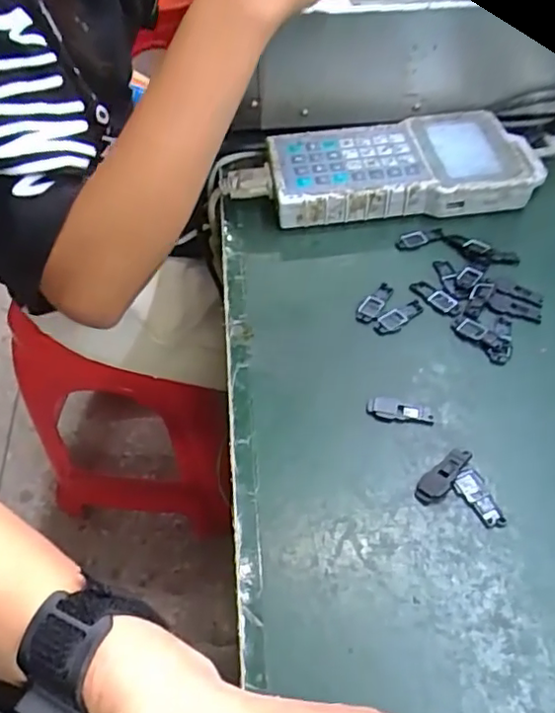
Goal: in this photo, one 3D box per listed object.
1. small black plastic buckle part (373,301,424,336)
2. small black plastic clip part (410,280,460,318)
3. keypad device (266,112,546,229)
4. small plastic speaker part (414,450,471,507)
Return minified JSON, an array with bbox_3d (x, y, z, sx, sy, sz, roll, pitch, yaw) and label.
[{"bbox_3d":[0.086,-0.028,0.433,0.041,0.004,0.015,-31,56,-20],"label":"small black plastic buckle part"},{"bbox_3d":[0.115,-0.043,0.444,0.016,0.004,0.041,-35,57,-23],"label":"small black plastic clip part"},{"bbox_3d":[0.105,-0.163,0.521,0.221,0.031,0.110,-6,51,-2],"label":"keypad device"},{"bbox_3d":[0.096,0.068,0.353,0.015,0.004,0.043,36,61,28],"label":"small plastic speaker part"}]

